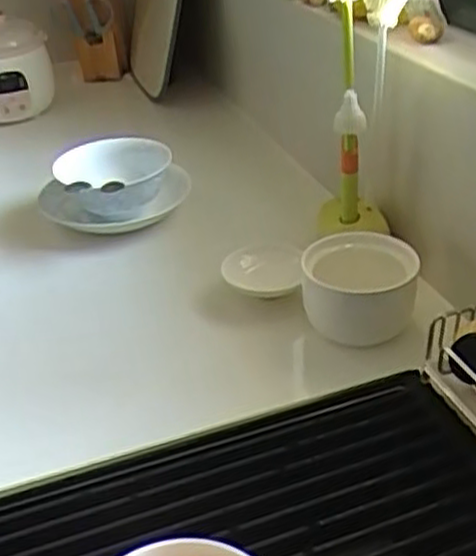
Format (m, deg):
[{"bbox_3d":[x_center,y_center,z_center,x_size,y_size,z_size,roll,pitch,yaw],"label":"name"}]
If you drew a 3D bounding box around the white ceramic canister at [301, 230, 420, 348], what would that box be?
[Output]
[{"bbox_3d":[0.119,0.006,0.741,0.106,0.076,0.089,-5,33,0],"label":"white ceramic canister"}]

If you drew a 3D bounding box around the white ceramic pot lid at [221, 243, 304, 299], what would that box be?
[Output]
[{"bbox_3d":[0.028,-0.012,0.812,0.086,0.013,0.074,-3,48,16],"label":"white ceramic pot lid"}]

